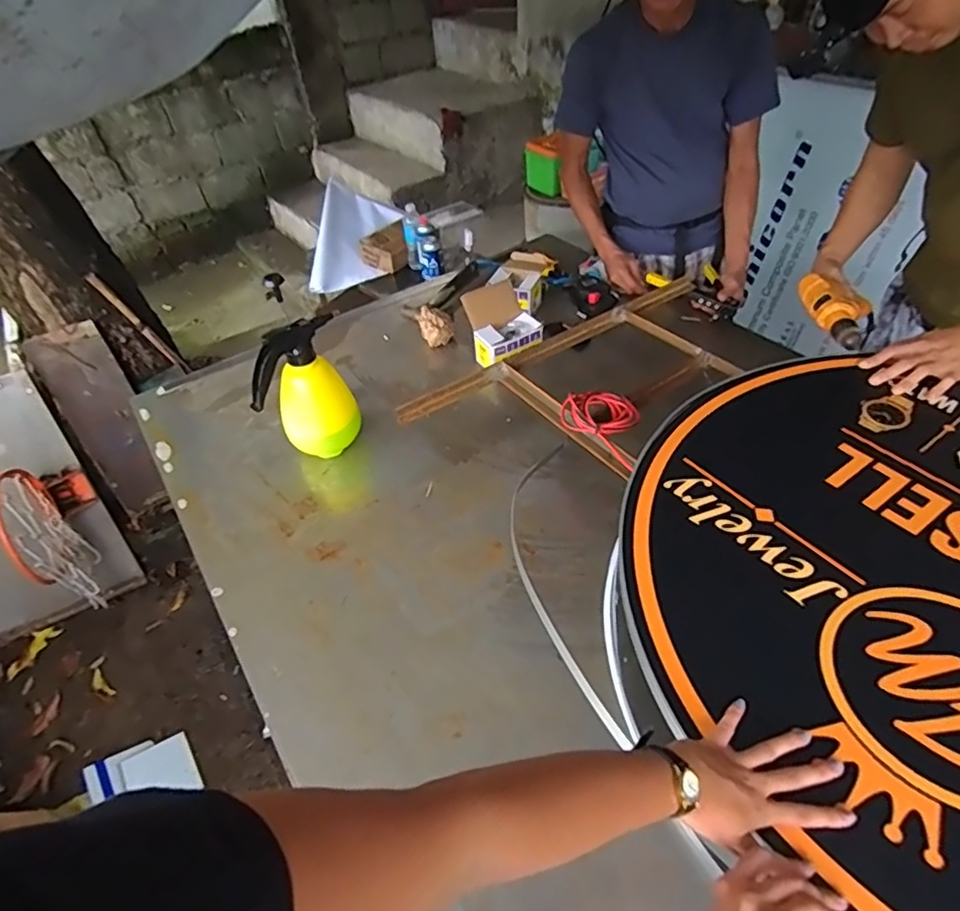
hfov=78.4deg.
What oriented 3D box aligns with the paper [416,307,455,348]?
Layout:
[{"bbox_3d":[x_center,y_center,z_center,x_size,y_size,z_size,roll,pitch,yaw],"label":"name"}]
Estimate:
[{"bbox_3d":[-0.102,-0.294,1.377,0.081,0.084,0.070,-9,43,-4],"label":"paper"}]

